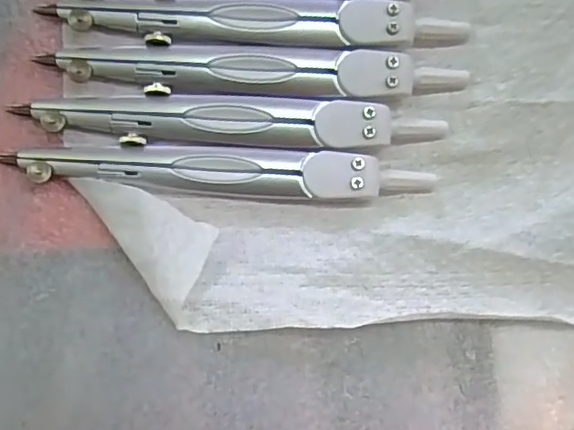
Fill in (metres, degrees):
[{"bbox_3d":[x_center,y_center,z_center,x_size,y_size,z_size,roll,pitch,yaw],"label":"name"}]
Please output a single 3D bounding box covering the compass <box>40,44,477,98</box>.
[{"bbox_3d":[-0.006,-0.044,0.183,0.125,0.005,0.015,-1,89,-7],"label":"compass"}]

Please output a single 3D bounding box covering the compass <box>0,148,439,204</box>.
[{"bbox_3d":[-0.017,-0.013,0.180,0.125,0.006,0.015,2,88,-7],"label":"compass"}]

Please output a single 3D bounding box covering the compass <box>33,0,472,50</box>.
[{"bbox_3d":[-0.006,-0.059,0.183,0.126,0.005,0.015,-2,89,-7],"label":"compass"}]

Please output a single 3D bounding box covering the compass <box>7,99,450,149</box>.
[{"bbox_3d":[-0.014,-0.028,0.181,0.125,0.006,0.014,0,88,-7],"label":"compass"}]

